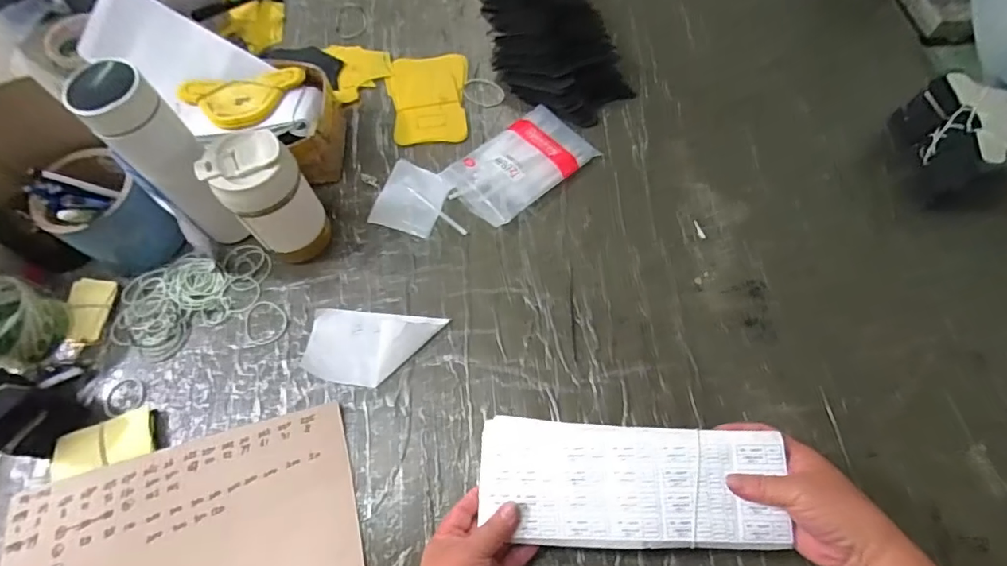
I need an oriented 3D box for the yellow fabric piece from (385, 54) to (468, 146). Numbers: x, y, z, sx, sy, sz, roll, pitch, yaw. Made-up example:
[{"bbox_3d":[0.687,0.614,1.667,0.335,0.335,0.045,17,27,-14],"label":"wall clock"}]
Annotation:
[{"bbox_3d":[-0.107,-0.260,0.712,0.109,0.006,0.153,-4,66,0],"label":"yellow fabric piece"}]

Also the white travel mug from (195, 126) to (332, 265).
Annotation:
[{"bbox_3d":[-0.252,-0.088,0.557,0.073,0.155,0.083,41,74,18],"label":"white travel mug"}]

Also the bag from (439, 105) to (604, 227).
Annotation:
[{"bbox_3d":[0.022,-0.155,0.653,0.178,0.022,0.109,-38,70,-14],"label":"bag"}]

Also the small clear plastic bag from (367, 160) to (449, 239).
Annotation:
[{"bbox_3d":[-0.118,-0.110,0.647,0.082,0.008,0.095,18,68,9],"label":"small clear plastic bag"}]

